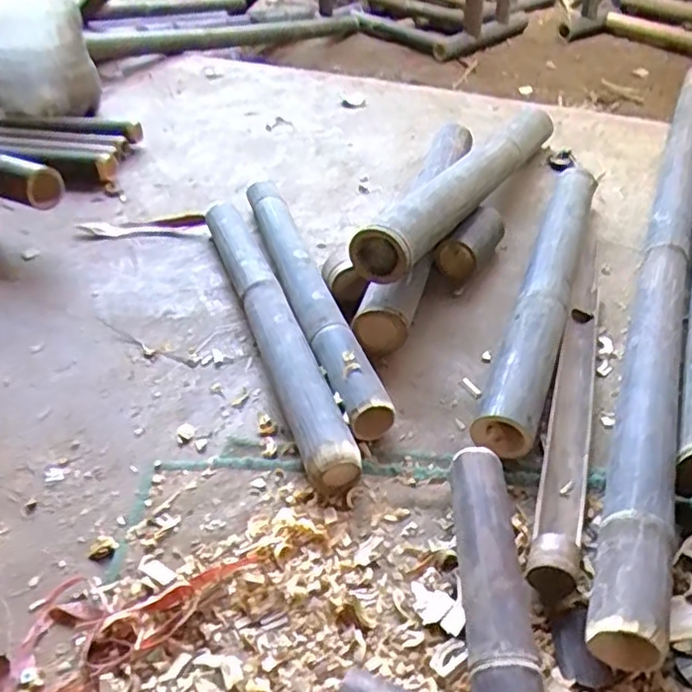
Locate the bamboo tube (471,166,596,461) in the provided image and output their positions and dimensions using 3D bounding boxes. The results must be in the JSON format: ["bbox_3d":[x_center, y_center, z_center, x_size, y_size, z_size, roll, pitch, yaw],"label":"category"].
[{"bbox_3d":[0.302,-0.092,0.983,0.074,0.075,0.667,13,43,20],"label":"bamboo tube"}]

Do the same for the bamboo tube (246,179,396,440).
[{"bbox_3d":[-0.061,-0.083,1.012,0.064,0.077,0.590,-15,41,-12],"label":"bamboo tube"}]

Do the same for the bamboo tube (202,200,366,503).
[{"bbox_3d":[-0.111,-0.040,0.956,0.066,0.073,0.621,-16,42,-13],"label":"bamboo tube"}]

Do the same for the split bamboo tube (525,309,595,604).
[{"bbox_3d":[0.269,0.087,0.792,0.049,0.042,0.457,10,43,17],"label":"split bamboo tube"}]

